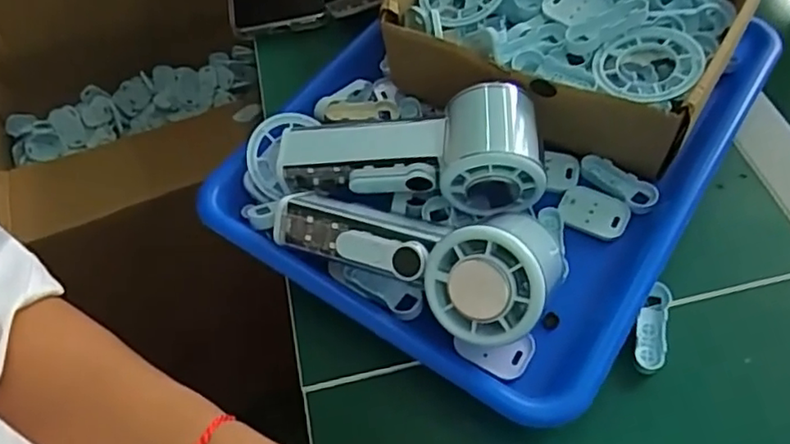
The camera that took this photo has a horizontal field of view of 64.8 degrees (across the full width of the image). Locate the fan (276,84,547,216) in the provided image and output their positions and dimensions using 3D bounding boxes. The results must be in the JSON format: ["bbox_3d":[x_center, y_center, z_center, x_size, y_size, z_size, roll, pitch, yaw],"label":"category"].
[{"bbox_3d":[0.005,-0.039,0.358,0.154,0.052,0.056,1,55,5],"label":"fan"}]

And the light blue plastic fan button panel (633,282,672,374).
[{"bbox_3d":[0.136,0.056,0.328,0.016,0.008,0.050,13,57,13],"label":"light blue plastic fan button panel"}]

